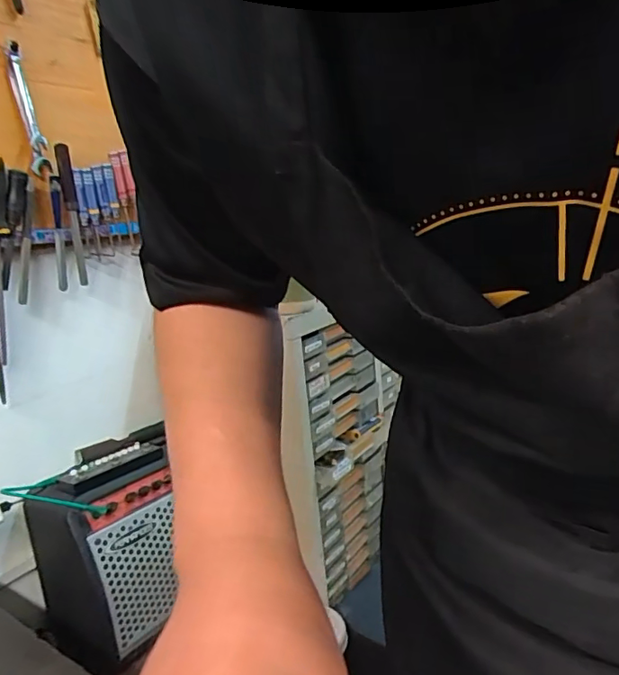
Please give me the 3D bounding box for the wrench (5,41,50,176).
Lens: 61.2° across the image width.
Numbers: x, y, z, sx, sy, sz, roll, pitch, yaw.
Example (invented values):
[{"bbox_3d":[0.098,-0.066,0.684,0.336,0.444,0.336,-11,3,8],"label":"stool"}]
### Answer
[{"bbox_3d":[-0.420,-0.343,0.787,0.013,0.188,0.041,-8,5,23],"label":"wrench"}]

